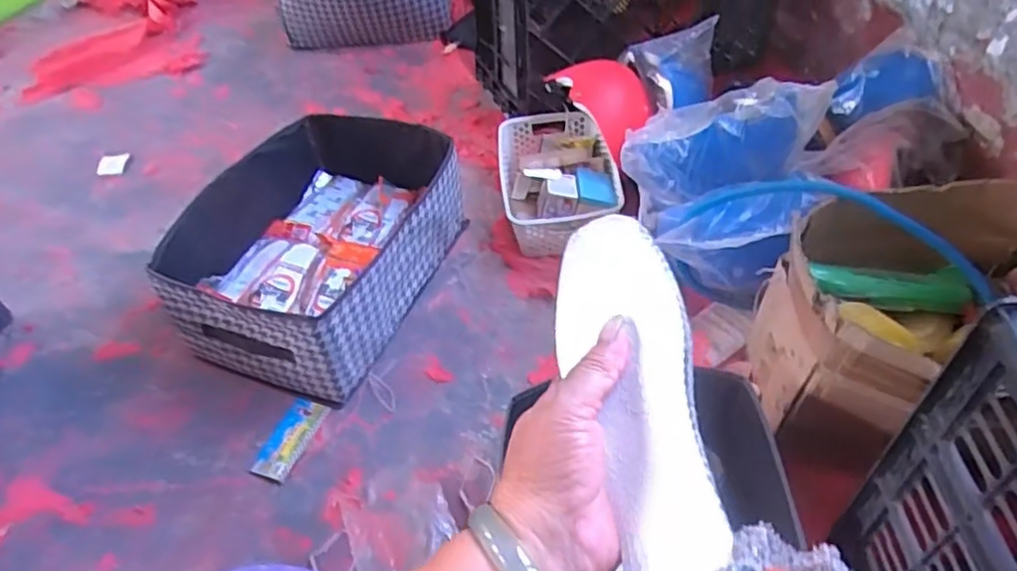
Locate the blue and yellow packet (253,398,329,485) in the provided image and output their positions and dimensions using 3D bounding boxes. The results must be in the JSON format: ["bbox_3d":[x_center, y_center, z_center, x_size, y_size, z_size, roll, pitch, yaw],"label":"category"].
[{"bbox_3d":[-0.300,0.210,0.937,0.058,0.007,0.125,12,50,13],"label":"blue and yellow packet"}]

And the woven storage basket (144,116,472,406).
[{"bbox_3d":[-0.293,-0.068,1.075,0.330,0.189,0.439,13,50,17],"label":"woven storage basket"}]

